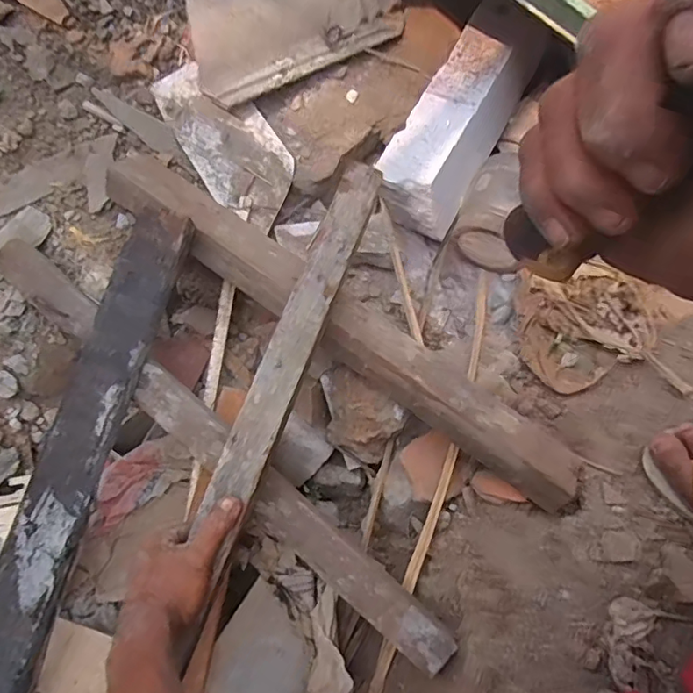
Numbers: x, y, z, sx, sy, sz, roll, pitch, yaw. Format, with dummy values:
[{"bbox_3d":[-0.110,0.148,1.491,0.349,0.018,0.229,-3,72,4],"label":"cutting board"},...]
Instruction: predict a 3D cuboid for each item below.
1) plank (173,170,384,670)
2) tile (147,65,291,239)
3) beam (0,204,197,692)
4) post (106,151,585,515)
[{"bbox_3d":[-0.053,0.009,0.493,0.041,0.016,0.404,20,78,7],"label":"plank"},{"bbox_3d":[-0.139,-0.248,0.653,0.104,0.010,0.205,-34,97,-4],"label":"tile"},{"bbox_3d":[-0.307,0.341,0.434,0.070,0.064,1.011,13,76,6],"label":"beam"},{"bbox_3d":[-0.010,-0.031,0.577,0.591,0.072,0.067,34,79,10],"label":"post"}]

